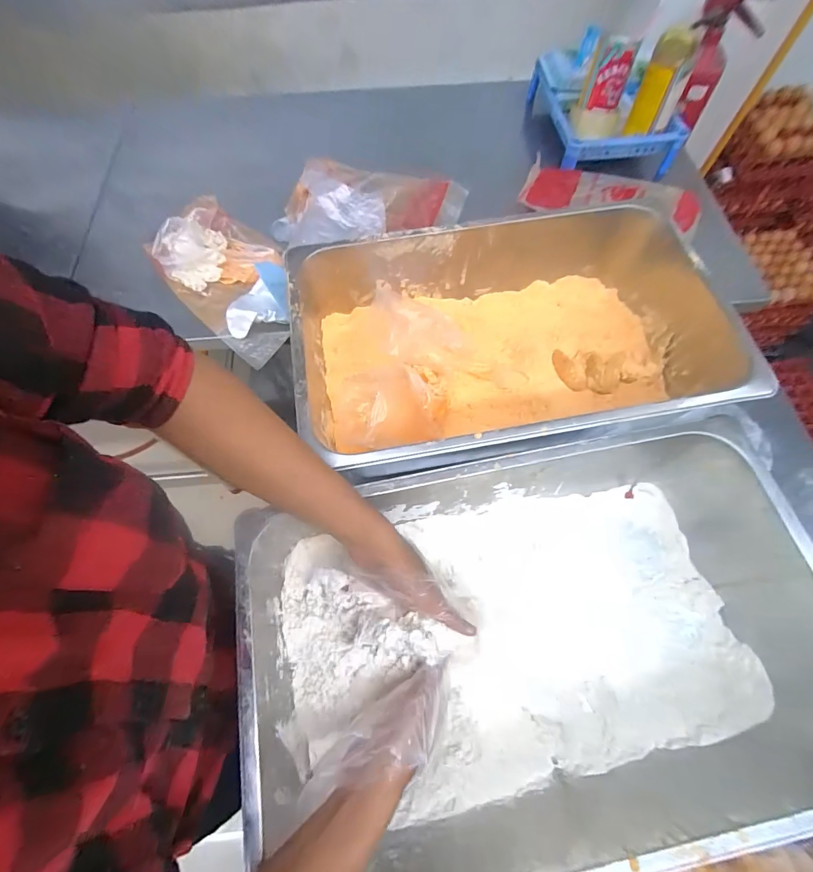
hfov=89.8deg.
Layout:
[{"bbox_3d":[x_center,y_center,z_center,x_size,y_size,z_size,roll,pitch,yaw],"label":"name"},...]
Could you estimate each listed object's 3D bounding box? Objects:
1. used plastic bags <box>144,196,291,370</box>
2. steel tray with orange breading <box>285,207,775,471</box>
[{"bbox_3d":[-0.303,-0.288,0.715,0.181,0.074,0.319,-42,71,-16],"label":"used plastic bags"},{"bbox_3d":[0.128,-0.130,0.571,0.534,0.142,0.344,-9,66,-3],"label":"steel tray with orange breading"}]

